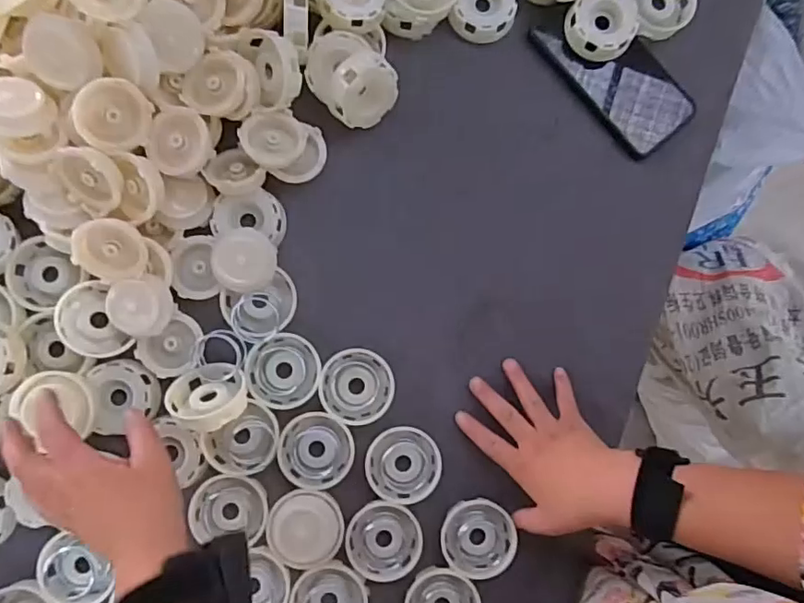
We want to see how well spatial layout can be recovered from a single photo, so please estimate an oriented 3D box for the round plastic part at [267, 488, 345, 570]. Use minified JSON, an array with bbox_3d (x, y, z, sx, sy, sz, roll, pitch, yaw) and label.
[{"bbox_3d":[-0.078,0.185,0.451,0.060,0.024,0.059,0,84,-3],"label":"round plastic part"}]

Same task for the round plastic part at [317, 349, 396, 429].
[{"bbox_3d":[-0.038,0.072,0.473,0.060,0.011,0.062,-1,84,-4],"label":"round plastic part"}]

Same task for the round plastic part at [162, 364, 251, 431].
[{"bbox_3d":[-0.158,0.075,0.452,0.060,0.017,0.061,-4,44,4],"label":"round plastic part"}]

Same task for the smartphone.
[{"bbox_3d":[0.191,-0.203,0.495,0.077,0.009,0.145,-40,88,-6],"label":"smartphone"}]

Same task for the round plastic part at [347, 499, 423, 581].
[{"bbox_3d":[-0.015,0.198,0.466,0.060,0.010,0.061,0,84,-3],"label":"round plastic part"}]

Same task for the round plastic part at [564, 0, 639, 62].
[{"bbox_3d":[0.175,-0.244,0.497,0.056,0.028,0.061,0,84,-3],"label":"round plastic part"}]

